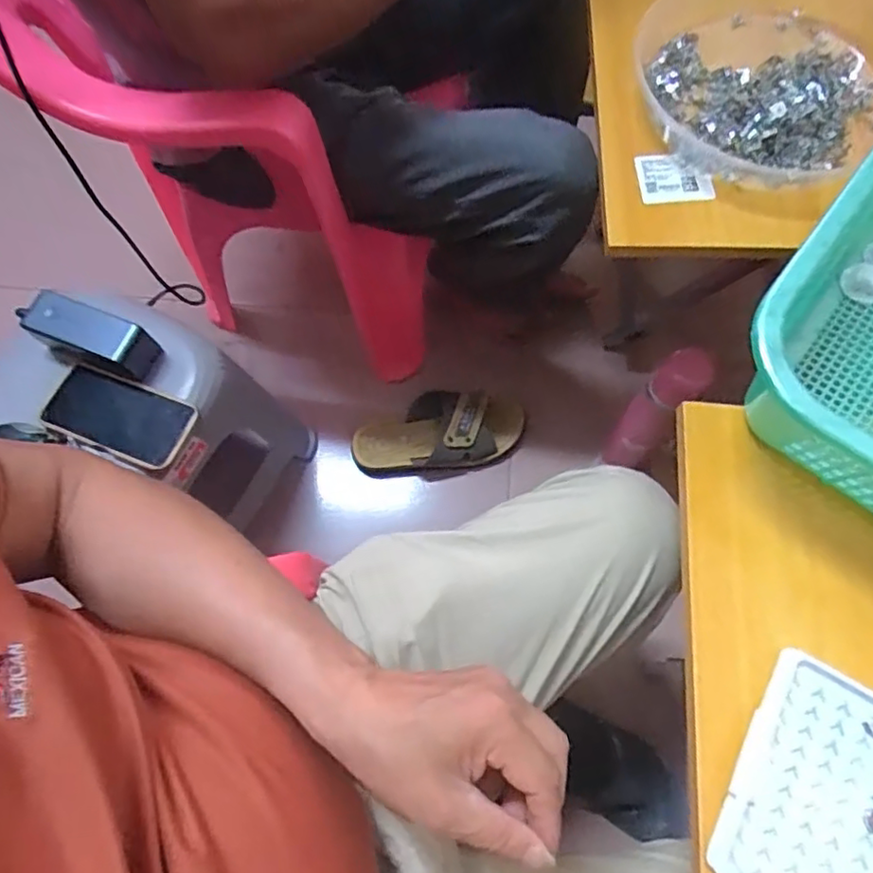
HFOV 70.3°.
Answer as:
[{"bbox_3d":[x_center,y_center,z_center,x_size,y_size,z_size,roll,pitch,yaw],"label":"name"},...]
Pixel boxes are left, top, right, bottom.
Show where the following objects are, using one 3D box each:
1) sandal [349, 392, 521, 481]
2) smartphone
[{"bbox_3d":[0.002,-0.006,0.936,0.259,0.068,0.122,-9,69,-1],"label":"sandal"},{"bbox_3d":[-0.344,-0.022,0.669,0.158,0.008,0.078,22,92,4],"label":"smartphone"}]

